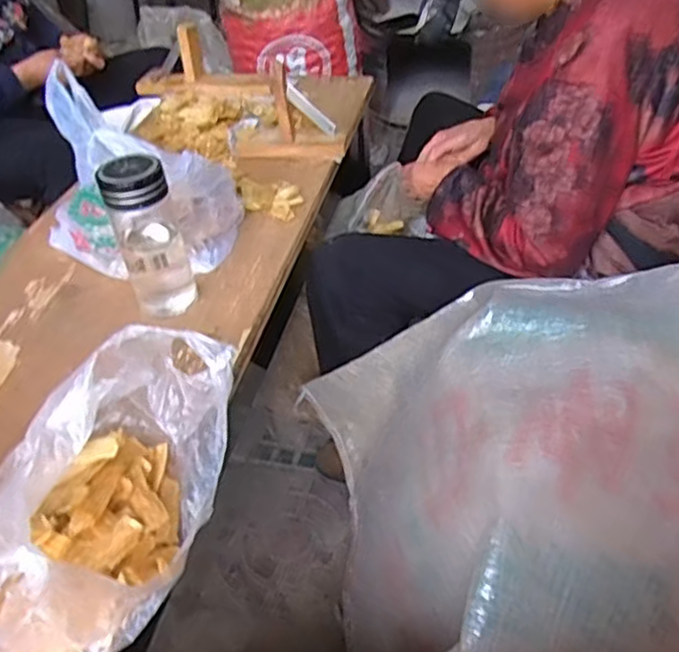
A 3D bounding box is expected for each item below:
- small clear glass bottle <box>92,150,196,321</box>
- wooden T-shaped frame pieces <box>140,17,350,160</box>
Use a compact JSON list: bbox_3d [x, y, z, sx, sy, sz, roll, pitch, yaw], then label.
[{"bbox_3d":[-0.208,-0.096,0.712,0.070,0.181,0.065,-18,43,-14],"label":"small clear glass bottle"},{"bbox_3d":[-0.190,-0.414,1.116,0.158,0.114,0.522,-27,46,-23],"label":"wooden T-shaped frame pieces"}]

